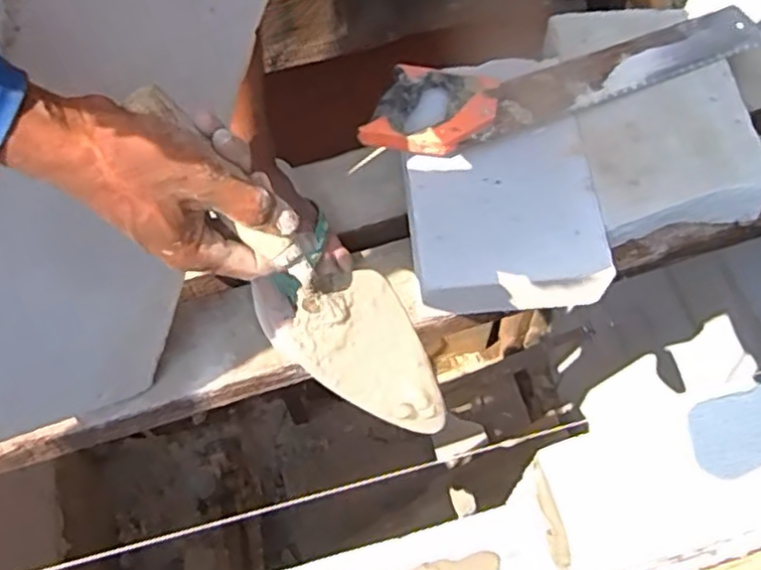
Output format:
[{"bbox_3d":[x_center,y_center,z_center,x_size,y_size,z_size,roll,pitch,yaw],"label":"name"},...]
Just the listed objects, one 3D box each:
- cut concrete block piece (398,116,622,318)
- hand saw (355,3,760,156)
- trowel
[{"bbox_3d":[0.132,-0.070,0.757,0.208,0.066,0.195,-10,61,-2],"label":"cut concrete block piece"},{"bbox_3d":[0.214,-0.255,0.802,0.515,0.046,0.129,-22,62,-9],"label":"hand saw"},{"bbox_3d":[-0.053,-0.009,0.446,0.075,0.047,0.284,-47,111,-20],"label":"trowel"}]

